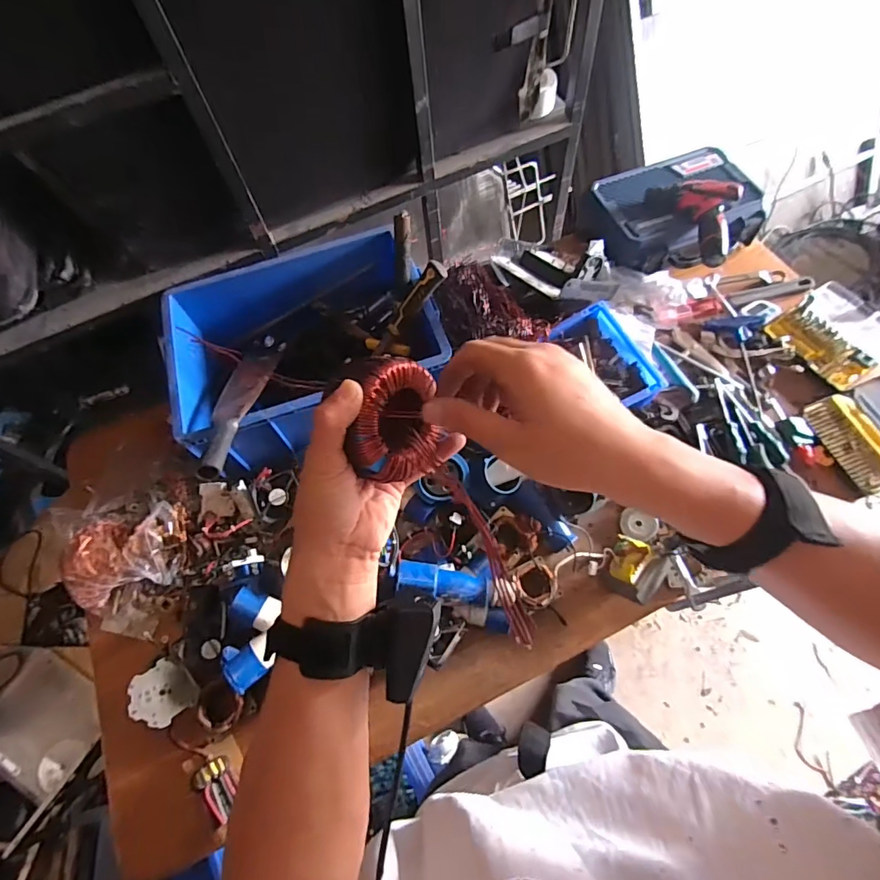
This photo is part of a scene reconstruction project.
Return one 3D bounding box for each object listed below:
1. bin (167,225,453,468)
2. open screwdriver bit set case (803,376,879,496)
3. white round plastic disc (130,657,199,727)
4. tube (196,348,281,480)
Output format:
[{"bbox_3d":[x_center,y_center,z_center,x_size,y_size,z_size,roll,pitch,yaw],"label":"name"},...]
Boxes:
[{"bbox_3d":[-0.269,-0.206,0.954,0.484,0.171,0.371,-23,64,-8],"label":"bin"},{"bbox_3d":[0.855,-0.018,0.936,0.252,0.035,0.191,-19,64,-6],"label":"open screwdriver bit set case"},{"bbox_3d":[-0.423,0.381,0.737,0.090,0.010,0.086,25,43,-26],"label":"white round plastic disc"},{"bbox_3d":[-0.358,-0.080,0.880,0.079,0.033,0.449,-11,34,-1],"label":"tube"}]

